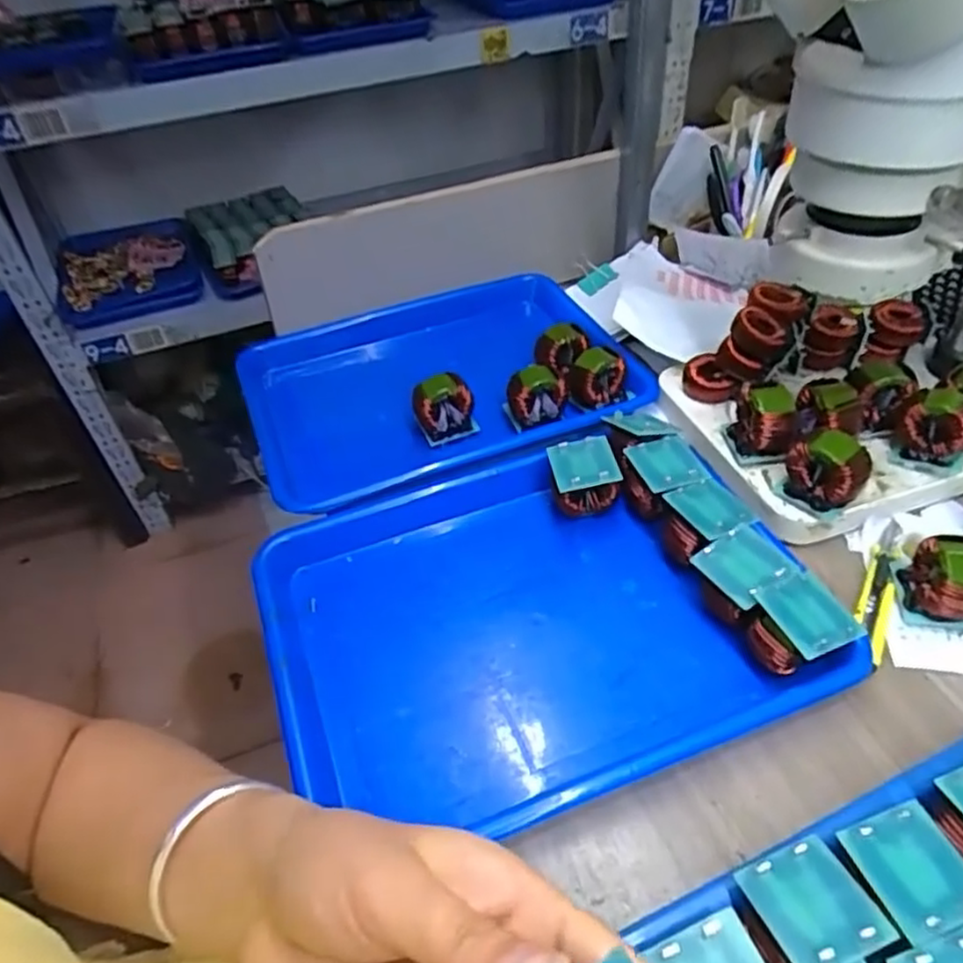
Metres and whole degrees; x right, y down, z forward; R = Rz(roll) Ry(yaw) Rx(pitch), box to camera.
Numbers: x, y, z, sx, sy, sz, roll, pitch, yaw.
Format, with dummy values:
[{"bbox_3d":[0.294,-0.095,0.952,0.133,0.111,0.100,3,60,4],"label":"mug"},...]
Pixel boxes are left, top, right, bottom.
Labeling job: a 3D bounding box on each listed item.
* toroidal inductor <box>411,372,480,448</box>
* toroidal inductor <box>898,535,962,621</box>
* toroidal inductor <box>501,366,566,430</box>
[{"bbox_3d":[-0.031,-0.061,0.582,0.050,0.048,0.036,-12,44,-7],"label":"toroidal inductor"},{"bbox_3d":[0.287,0.062,0.431,0.033,0.042,0.041,4,44,9],"label":"toroidal inductor"},{"bbox_3d":[0.045,-0.073,0.587,0.047,0.044,0.037,-13,44,-8],"label":"toroidal inductor"}]

